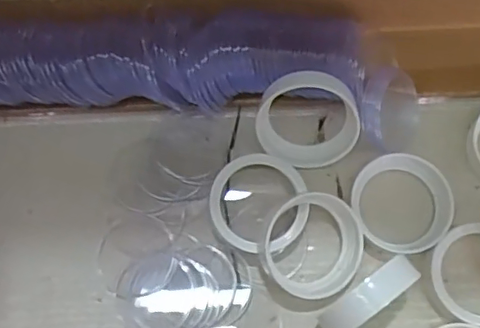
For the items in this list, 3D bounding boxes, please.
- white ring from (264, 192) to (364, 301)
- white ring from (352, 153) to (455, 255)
[{"bbox_3d":[0.037,0.042,0.301,0.053,0.016,0.053,0,90,-7],"label":"white ring"},{"bbox_3d":[0.087,0.022,0.311,0.051,0.019,0.053,0,77,1],"label":"white ring"}]

